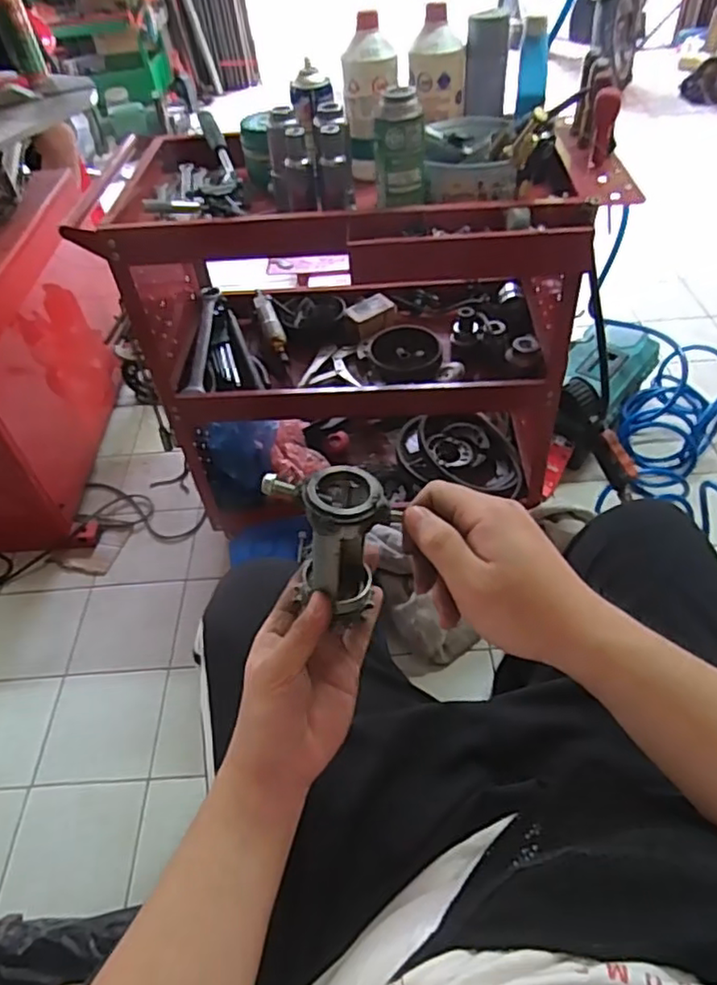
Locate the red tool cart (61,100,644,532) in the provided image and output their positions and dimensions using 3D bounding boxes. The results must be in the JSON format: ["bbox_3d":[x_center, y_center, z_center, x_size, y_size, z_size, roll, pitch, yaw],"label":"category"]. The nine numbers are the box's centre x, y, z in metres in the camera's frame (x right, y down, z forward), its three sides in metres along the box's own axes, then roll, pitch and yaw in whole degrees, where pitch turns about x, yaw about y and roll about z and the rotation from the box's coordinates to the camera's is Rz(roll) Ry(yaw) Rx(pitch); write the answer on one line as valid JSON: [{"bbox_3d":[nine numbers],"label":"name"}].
[{"bbox_3d":[0.004,-0.274,1.203,0.781,0.651,0.408,1,48,6],"label":"red tool cart"}]

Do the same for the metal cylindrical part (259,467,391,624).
[{"bbox_3d":[-0.019,0.035,0.430,0.078,0.103,0.051,8,50,13],"label":"metal cylindrical part"}]

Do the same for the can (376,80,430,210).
[{"bbox_3d":[0.057,-0.452,0.845,0.066,0.134,0.059,1,48,6],"label":"can"}]

